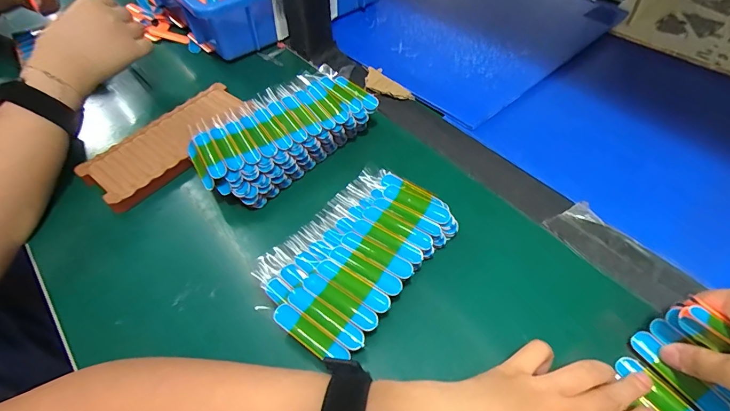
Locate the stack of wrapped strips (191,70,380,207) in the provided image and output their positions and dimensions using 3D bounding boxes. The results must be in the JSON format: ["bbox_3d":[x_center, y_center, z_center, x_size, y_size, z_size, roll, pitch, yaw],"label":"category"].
[{"bbox_3d":[-0.075,-0.071,0.389,0.179,0.040,0.078,-34,58,-23],"label":"stack of wrapped strips"}]

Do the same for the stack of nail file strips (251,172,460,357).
[{"bbox_3d":[-0.007,0.036,0.317,0.102,0.018,0.157,32,59,24],"label":"stack of nail file strips"}]

